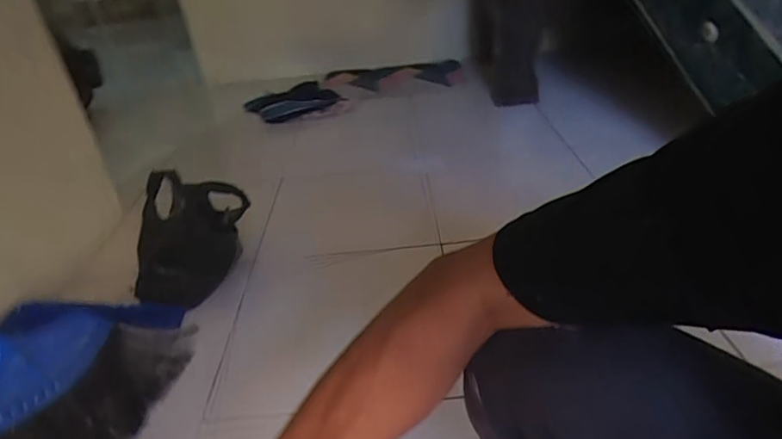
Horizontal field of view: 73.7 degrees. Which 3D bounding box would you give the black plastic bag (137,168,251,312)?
[{"bbox_3d":[-0.377,0.025,1.030,0.115,0.263,0.265,9,35,25],"label":"black plastic bag"}]

